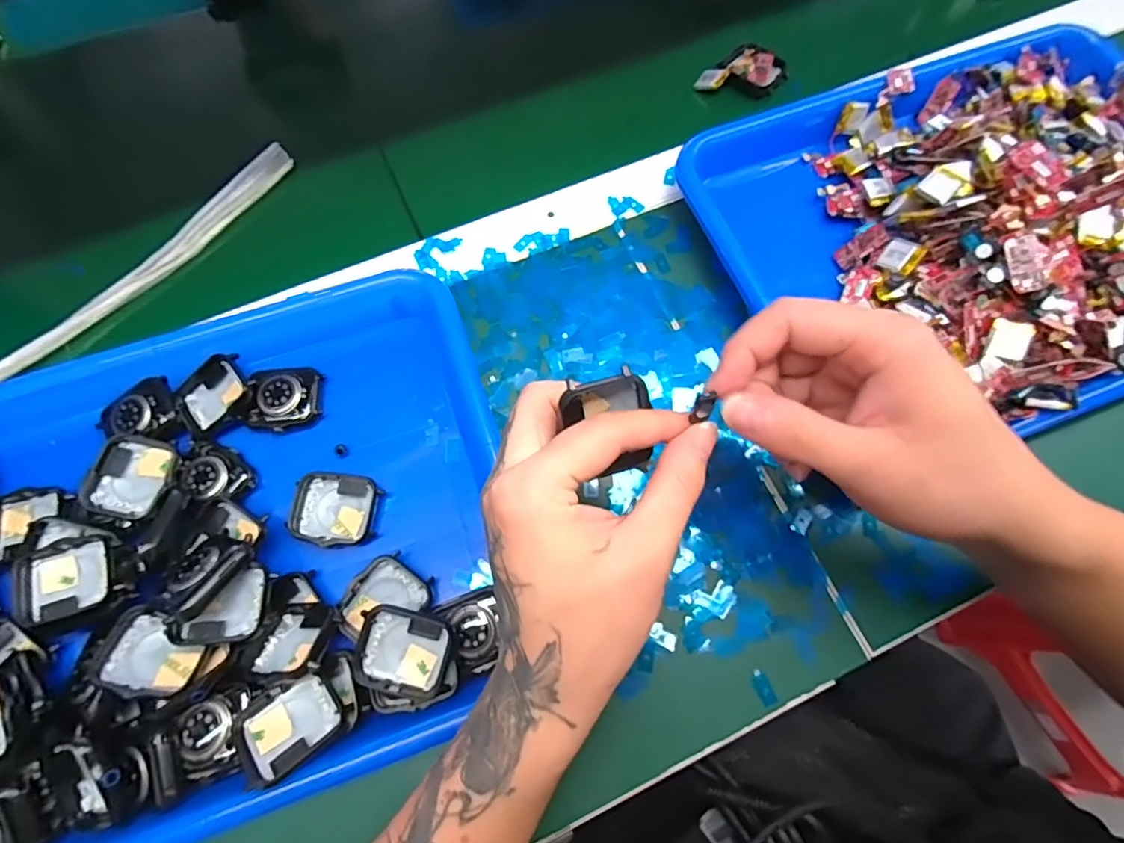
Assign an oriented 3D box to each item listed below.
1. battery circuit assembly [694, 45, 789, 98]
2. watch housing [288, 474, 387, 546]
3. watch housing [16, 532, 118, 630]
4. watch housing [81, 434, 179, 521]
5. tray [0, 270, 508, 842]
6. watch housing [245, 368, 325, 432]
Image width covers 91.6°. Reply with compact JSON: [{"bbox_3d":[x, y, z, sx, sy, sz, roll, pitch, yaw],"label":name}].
[{"bbox_3d":[0.139,-0.265,0.419,0.050,0.012,0.055,41,76,13],"label":"battery circuit assembly"},{"bbox_3d":[-0.123,0.048,0.299,0.046,0.011,0.038,5,71,2],"label":"watch housing"},{"bbox_3d":[-0.245,0.078,0.269,0.047,0.007,0.036,-15,72,-5],"label":"watch housing"},{"bbox_3d":[-0.230,0.029,0.292,0.039,0.011,0.044,1,71,0],"label":"watch housing"},{"bbox_3d":[-0.192,0.063,0.283,0.328,0.041,0.264,-17,72,-6],"label":"tray"},{"bbox_3d":[-0.161,-0.013,0.318,0.037,0.012,0.035,-2,71,-1],"label":"watch housing"}]

